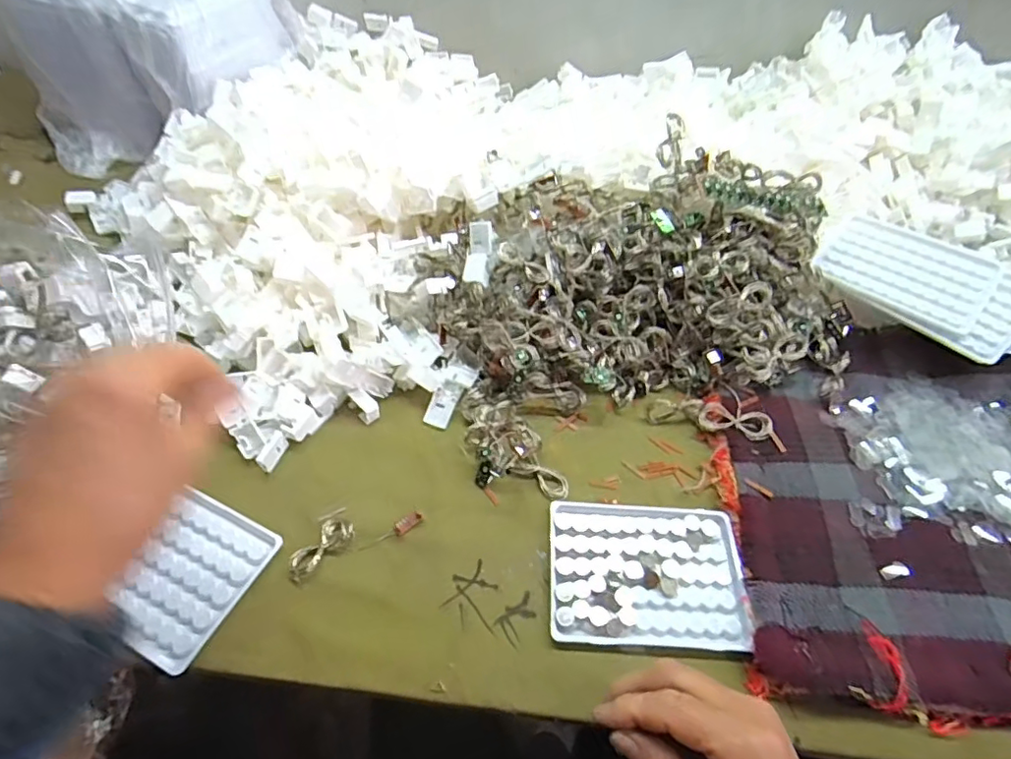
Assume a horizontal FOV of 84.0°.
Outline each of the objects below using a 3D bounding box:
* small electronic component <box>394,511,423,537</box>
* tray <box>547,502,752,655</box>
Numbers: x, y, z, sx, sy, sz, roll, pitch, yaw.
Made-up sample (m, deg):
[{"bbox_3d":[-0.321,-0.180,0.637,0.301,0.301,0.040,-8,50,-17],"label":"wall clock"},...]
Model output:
[{"bbox_3d":[-0.067,0.100,0.390,0.021,0.008,0.008,-32,61,-24],"label":"small electronic component"},{"bbox_3d":[0.095,0.129,0.378,0.127,0.012,0.091,3,53,-1],"label":"tray"}]

